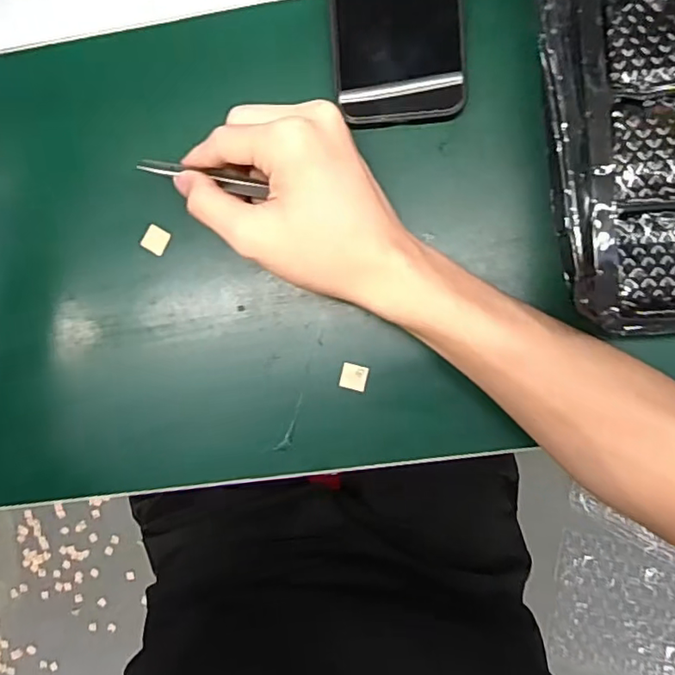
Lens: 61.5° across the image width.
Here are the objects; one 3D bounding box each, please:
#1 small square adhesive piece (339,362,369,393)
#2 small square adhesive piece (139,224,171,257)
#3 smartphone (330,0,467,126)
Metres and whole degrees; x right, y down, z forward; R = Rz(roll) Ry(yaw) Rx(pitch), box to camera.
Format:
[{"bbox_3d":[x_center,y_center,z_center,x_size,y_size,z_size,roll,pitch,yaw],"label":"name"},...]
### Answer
[{"bbox_3d":[0.010,0.025,0.357,0.017,0.004,0.016,13,92,5],"label":"small square adhesive piece"},{"bbox_3d":[-0.118,-0.063,0.368,0.017,0.004,0.016,29,93,4],"label":"small square adhesive piece"},{"bbox_3d":[0.034,-0.211,0.337,0.077,0.008,0.159,-3,94,4],"label":"smartphone"}]

